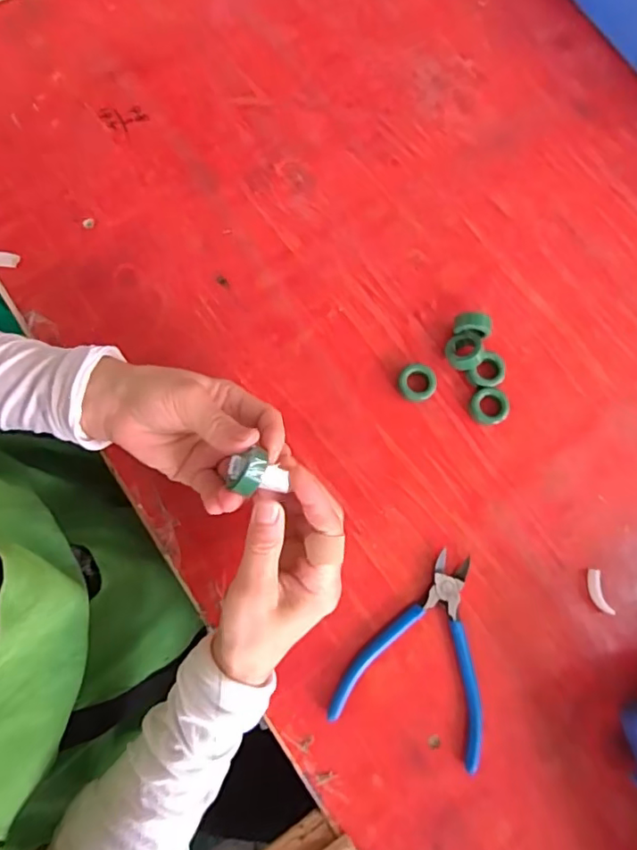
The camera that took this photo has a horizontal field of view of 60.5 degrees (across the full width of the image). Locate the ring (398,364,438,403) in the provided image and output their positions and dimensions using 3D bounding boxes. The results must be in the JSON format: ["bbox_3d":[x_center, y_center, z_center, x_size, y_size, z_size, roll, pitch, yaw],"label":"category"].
[{"bbox_3d":[0.082,-0.034,0.455,0.030,0.014,0.029,0,78,-1],"label":"ring"}]

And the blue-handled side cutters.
[{"bbox_3d":[0.086,0.170,0.416,0.112,0.010,0.141,22,79,3],"label":"blue-handled side cutters"}]

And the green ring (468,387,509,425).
[{"bbox_3d":[0.142,-0.015,0.455,0.031,0.012,0.029,0,78,-1],"label":"green ring"}]

